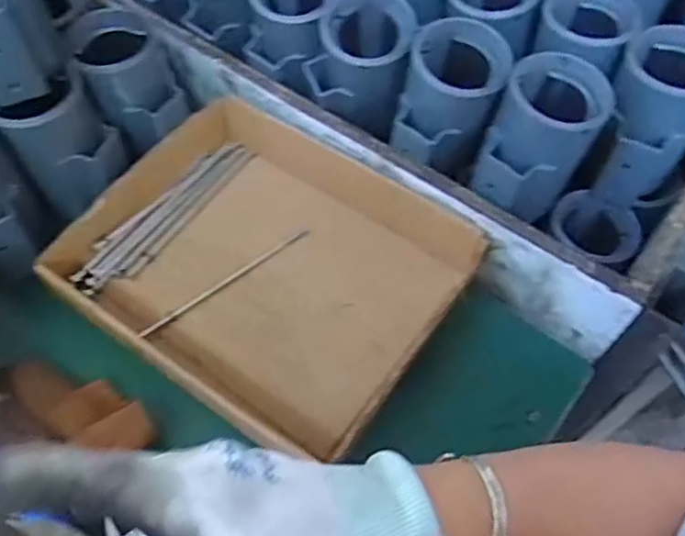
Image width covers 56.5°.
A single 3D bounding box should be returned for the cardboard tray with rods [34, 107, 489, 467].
[{"bbox_3d":[-0.065,-0.001,0.561,0.303,0.065,0.248,30,65,18],"label":"cardboard tray with rods"}]

